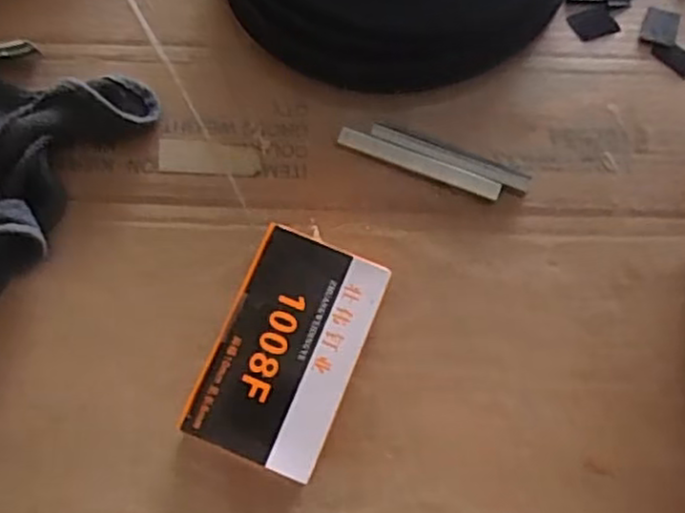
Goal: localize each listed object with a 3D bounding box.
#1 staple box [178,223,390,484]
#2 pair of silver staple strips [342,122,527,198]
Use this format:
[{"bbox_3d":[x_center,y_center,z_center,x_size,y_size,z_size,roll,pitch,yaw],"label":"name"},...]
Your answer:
[{"bbox_3d":[-0.024,0.043,0.324,0.062,0.033,0.104,21,72,5],"label":"staple box"},{"bbox_3d":[0.049,-0.051,0.367,0.101,0.008,0.021,19,72,4],"label":"pair of silver staple strips"}]

